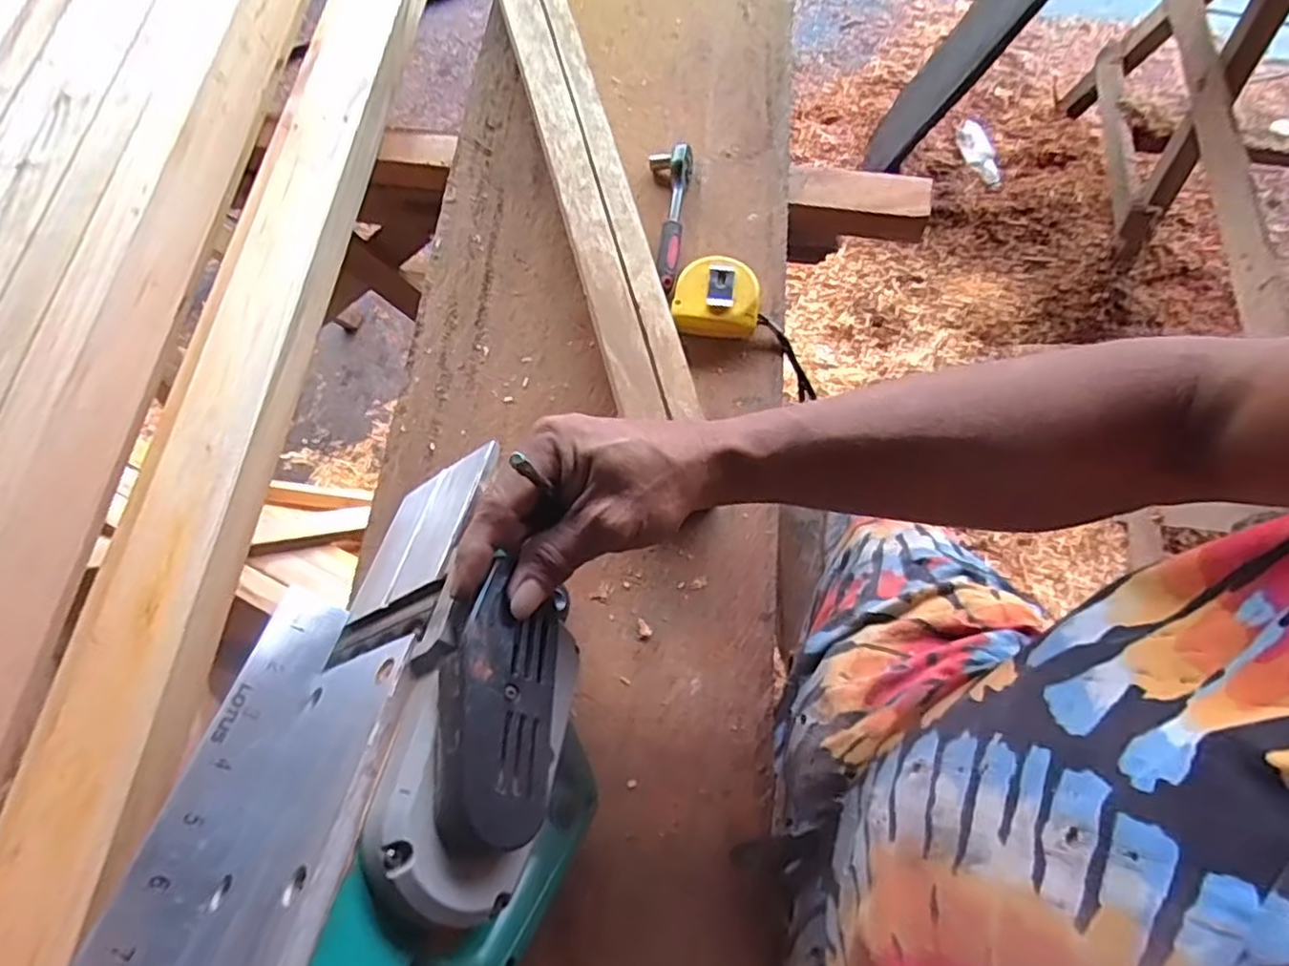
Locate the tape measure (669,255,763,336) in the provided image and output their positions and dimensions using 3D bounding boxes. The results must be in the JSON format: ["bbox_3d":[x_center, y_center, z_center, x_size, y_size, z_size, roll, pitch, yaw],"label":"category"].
[{"bbox_3d":[0.060,-0.155,0.550,0.068,0.025,0.065,6,68,4],"label":"tape measure"}]

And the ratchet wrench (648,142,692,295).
[{"bbox_3d":[0.023,-0.231,0.580,0.036,0.029,0.149,0,68,2],"label":"ratchet wrench"}]

